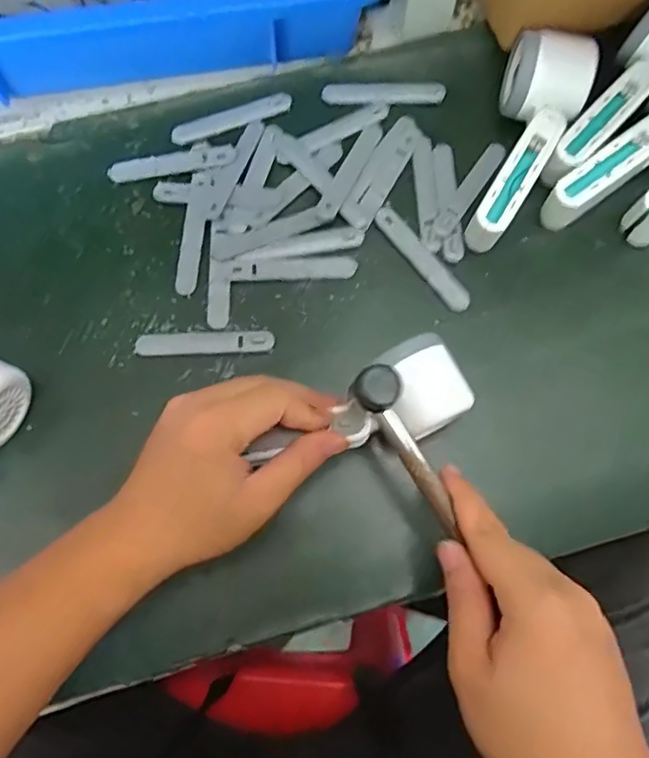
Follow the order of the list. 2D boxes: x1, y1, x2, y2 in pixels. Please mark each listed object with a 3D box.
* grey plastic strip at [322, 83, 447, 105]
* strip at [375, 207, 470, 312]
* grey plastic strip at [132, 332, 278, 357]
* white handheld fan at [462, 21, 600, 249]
[{"bbox_3d":[0.047,-0.226,0.481,0.095,0.004,0.018,-1,75,-1],"label":"grey plastic strip"},{"bbox_3d":[0.072,-0.089,0.444,0.018,0.004,0.095,-37,78,-10],"label":"strip"},{"bbox_3d":[-0.085,-0.025,0.432,0.097,0.004,0.014,-2,75,-1],"label":"grey plastic strip"},{"bbox_3d":[0.143,-0.170,0.437,0.060,0.049,0.156,21,78,6],"label":"white handheld fan"}]

